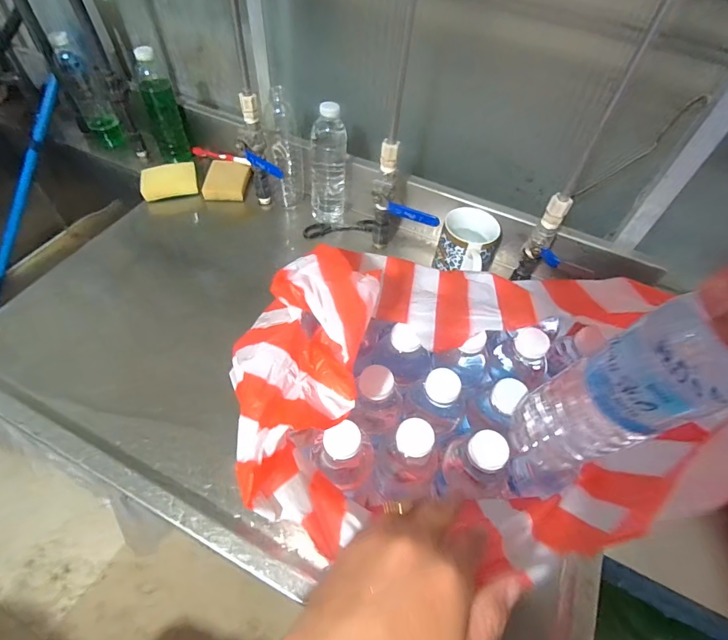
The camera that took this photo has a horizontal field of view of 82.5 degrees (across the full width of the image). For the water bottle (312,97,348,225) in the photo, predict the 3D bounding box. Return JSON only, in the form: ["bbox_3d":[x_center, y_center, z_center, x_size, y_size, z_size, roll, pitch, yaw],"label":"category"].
[{"bbox_3d":[-0.062,-0.259,0.725,0.058,0.214,0.054,4,53,-2],"label":"water bottle"}]

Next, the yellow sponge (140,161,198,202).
[{"bbox_3d":[-0.379,-0.272,0.807,0.102,0.029,0.070,-17,57,-17],"label":"yellow sponge"}]

